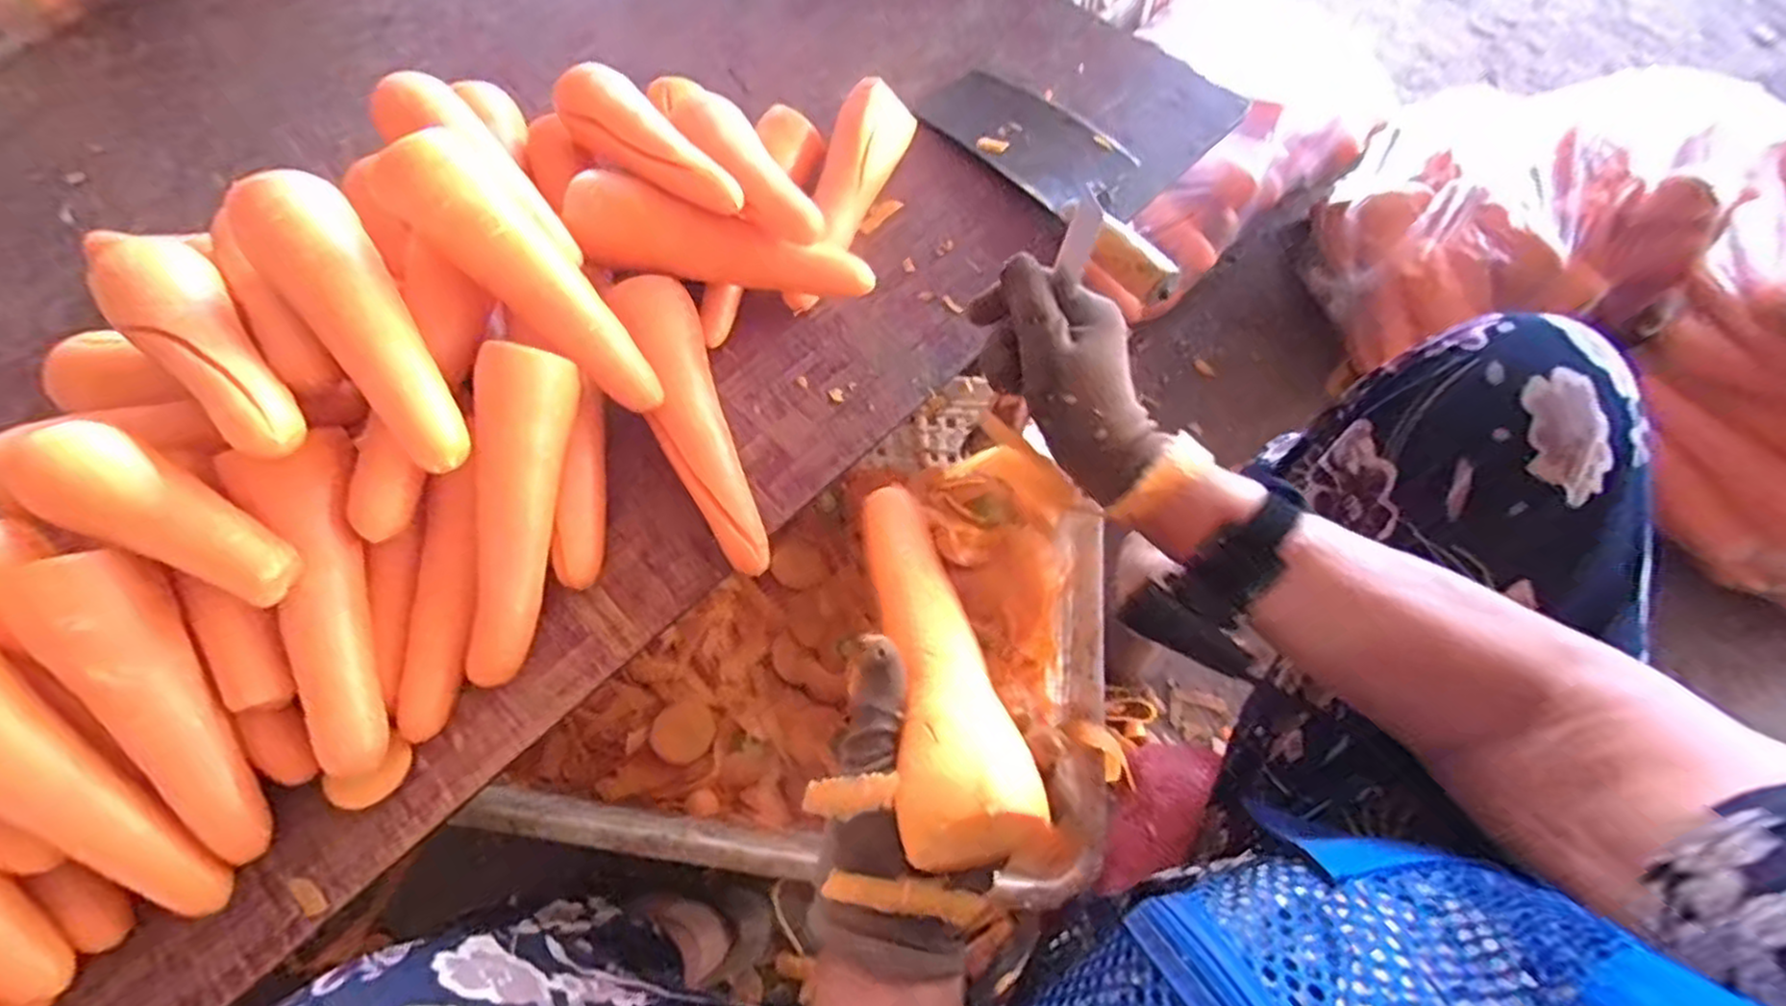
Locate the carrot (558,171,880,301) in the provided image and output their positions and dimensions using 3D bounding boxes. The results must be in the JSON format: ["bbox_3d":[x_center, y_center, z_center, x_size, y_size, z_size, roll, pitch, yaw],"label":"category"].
[{"bbox_3d":[-0.112,-0.167,0.498,0.193,0.042,0.044,13,68,-6],"label":"carrot"}]

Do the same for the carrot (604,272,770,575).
[{"bbox_3d":[-0.131,-0.053,0.489,0.046,0.058,0.212,-20,68,-6],"label":"carrot"}]

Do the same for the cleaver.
[{"bbox_3d":[0.132,-0.257,0.569,0.098,0.033,0.264,-34,70,-11],"label":"cleaver"}]

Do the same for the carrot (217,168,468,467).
[{"bbox_3d":[-0.290,-0.104,0.412,0.054,0.043,0.202,-39,71,-13],"label":"carrot"}]

